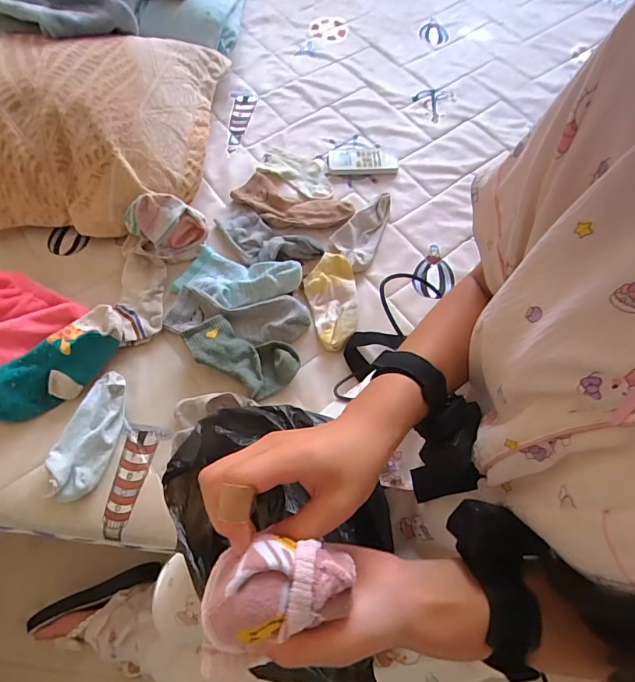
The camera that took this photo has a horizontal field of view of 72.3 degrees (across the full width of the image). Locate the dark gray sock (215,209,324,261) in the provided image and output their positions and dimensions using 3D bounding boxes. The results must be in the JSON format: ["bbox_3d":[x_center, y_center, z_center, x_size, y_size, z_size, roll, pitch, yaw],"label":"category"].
[{"bbox_3d":[-0.088,-0.169,0.718,0.176,0.026,0.078,29,66,11],"label":"dark gray sock"}]

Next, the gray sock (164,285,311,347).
[{"bbox_3d":[-0.120,-0.039,0.648,0.209,0.020,0.072,8,64,1],"label":"gray sock"}]

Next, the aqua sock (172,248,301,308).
[{"bbox_3d":[-0.123,-0.096,0.673,0.182,0.035,0.091,16,65,5],"label":"aqua sock"}]

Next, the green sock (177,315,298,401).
[{"bbox_3d":[-0.108,0.015,0.624,0.159,0.017,0.087,30,67,11],"label":"green sock"}]

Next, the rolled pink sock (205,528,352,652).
[{"bbox_3d":[-0.022,0.129,0.232,0.079,0.026,0.046,-12,65,-8],"label":"rolled pink sock"}]

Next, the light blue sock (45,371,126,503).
[{"bbox_3d":[-0.296,0.121,0.572,0.065,0.035,0.162,15,64,4],"label":"light blue sock"}]

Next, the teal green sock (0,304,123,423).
[{"bbox_3d":[-0.356,0.036,0.603,0.203,0.057,0.081,-40,72,-19],"label":"teal green sock"}]

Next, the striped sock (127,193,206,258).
[{"bbox_3d":[-0.237,-0.179,0.681,0.115,0.082,0.065,-10,65,-7],"label":"striped sock"}]

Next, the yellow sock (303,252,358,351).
[{"bbox_3d":[0.023,-0.064,0.676,0.076,0.024,0.156,-2,64,-4],"label":"yellow sock"}]

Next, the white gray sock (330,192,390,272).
[{"bbox_3d":[0.078,-0.195,0.745,0.074,0.019,0.163,24,65,9],"label":"white gray sock"}]

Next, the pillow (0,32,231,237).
[{"bbox_3d":[-0.521,-0.324,0.698,0.771,0.149,0.360,-14,66,-9],"label":"pillow"}]

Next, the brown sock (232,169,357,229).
[{"bbox_3d":[-0.043,-0.242,0.755,0.201,0.021,0.097,22,65,8],"label":"brown sock"}]

